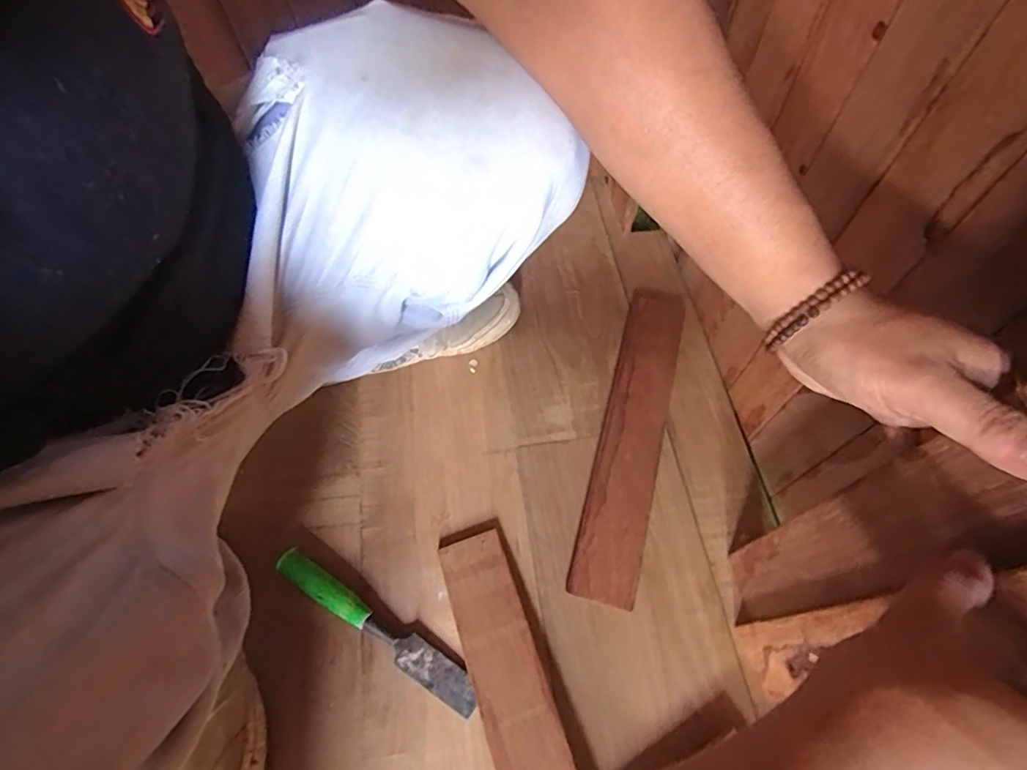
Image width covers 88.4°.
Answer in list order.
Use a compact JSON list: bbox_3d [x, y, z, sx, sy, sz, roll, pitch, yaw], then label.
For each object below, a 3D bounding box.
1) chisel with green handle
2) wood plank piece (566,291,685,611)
[{"bbox_3d":[-0.134,0.233,0.511,0.233,0.023,0.031,30,66,15],"label":"chisel with green handle"},{"bbox_3d":[0.136,0.047,0.610,0.072,0.016,0.385,14,63,8],"label":"wood plank piece"}]

